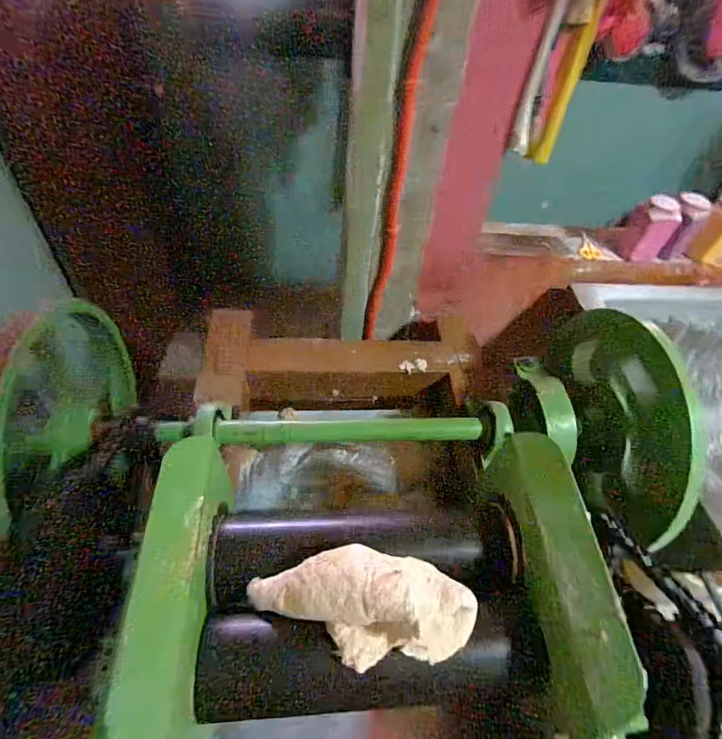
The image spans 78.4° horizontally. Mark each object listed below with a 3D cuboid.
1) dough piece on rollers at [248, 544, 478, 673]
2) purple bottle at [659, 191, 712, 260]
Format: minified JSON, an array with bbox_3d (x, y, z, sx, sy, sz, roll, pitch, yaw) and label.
[{"bbox_3d":[0.002,0.267,0.520,0.263,0.095,0.122,10,49,2],"label":"dough piece on rollers"},{"bbox_3d":[0.777,-0.344,1.068,0.092,0.139,0.057,-2,50,-8],"label":"purple bottle"}]

